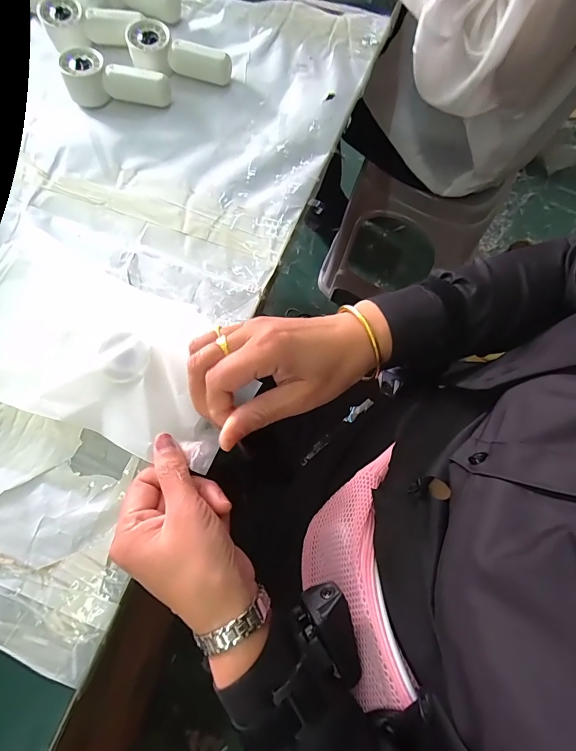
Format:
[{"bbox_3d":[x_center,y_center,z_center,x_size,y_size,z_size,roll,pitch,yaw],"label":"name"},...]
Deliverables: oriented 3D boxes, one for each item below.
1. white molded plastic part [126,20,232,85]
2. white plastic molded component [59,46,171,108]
[{"bbox_3d":[-0.118,-0.337,0.428,0.106,0.034,0.042,22,74,5],"label":"white molded plastic part"},{"bbox_3d":[-0.180,-0.318,0.426,0.105,0.033,0.042,-1,73,-2],"label":"white plastic molded component"}]

